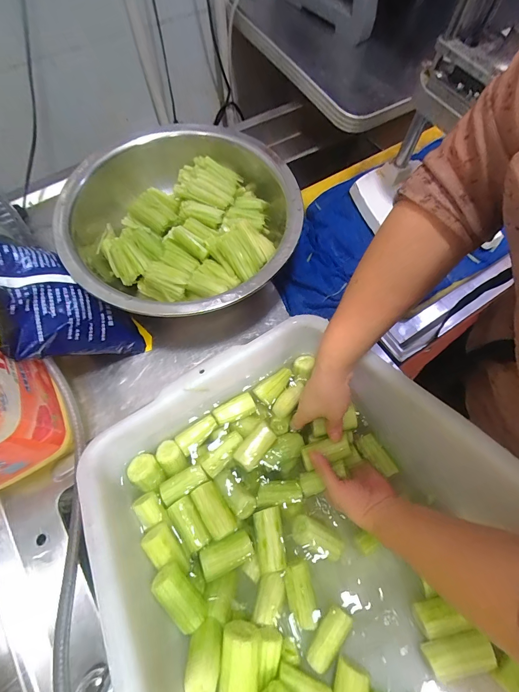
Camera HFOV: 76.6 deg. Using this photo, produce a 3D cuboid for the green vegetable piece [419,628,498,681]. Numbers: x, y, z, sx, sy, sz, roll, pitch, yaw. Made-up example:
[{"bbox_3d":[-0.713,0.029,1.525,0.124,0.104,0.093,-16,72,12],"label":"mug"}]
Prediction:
[{"bbox_3d":[0.207,0.320,0.341,0.065,0.024,0.028,-19,67,7],"label":"green vegetable piece"}]

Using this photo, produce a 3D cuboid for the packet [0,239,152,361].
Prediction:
[{"bbox_3d":[-0.265,-0.061,0.409,0.081,0.191,0.186,-25,86,33],"label":"packet"}]

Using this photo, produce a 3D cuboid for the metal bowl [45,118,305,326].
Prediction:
[{"bbox_3d":[-0.106,-0.178,0.496,0.332,0.093,0.328,1,66,-2],"label":"metal bowl"}]

